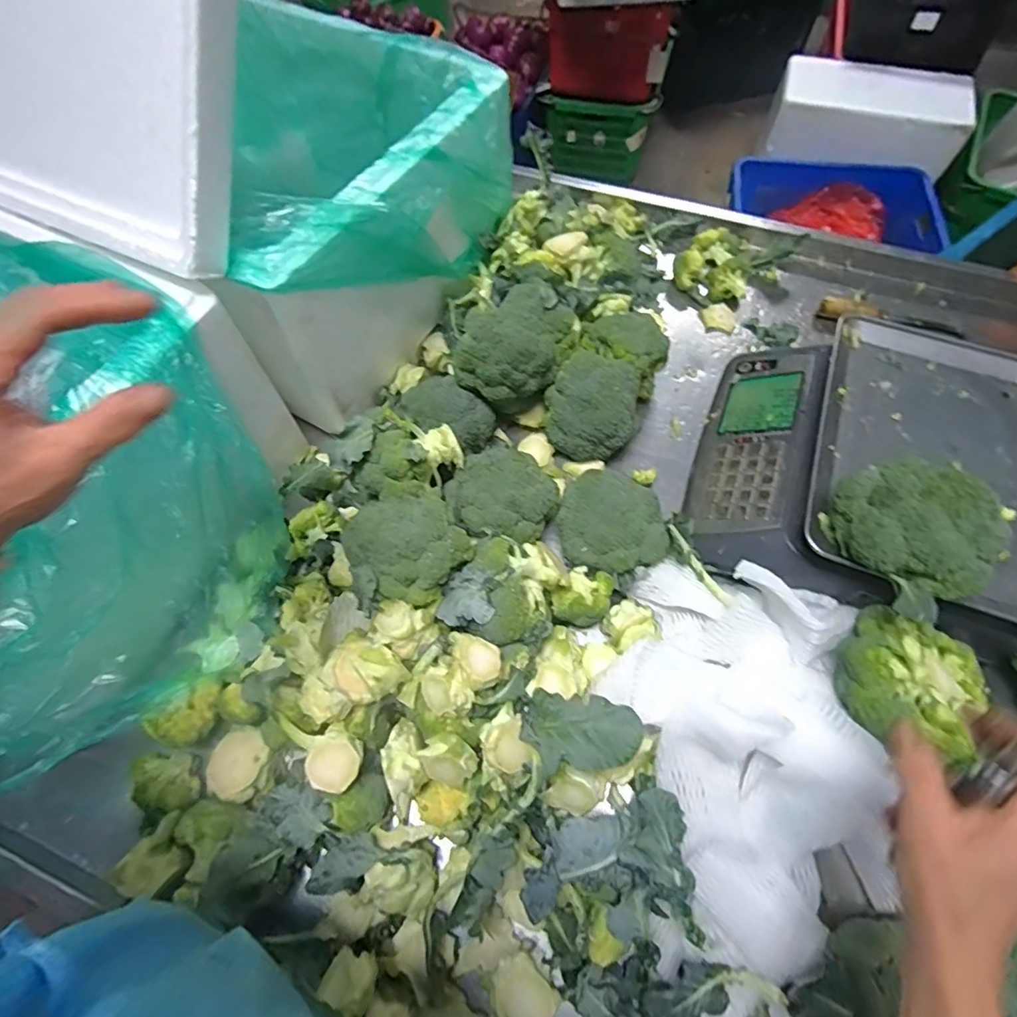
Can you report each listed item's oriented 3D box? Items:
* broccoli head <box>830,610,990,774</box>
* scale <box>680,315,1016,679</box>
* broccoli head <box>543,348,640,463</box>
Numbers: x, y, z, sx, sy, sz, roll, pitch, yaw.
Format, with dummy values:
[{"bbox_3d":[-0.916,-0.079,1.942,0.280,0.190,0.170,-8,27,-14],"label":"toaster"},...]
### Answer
[{"bbox_3d":[0.368,0.158,0.476,0.111,0.053,0.119,24,67,12],"label":"broccoli head"},{"bbox_3d":[0.403,-0.055,0.600,0.340,0.098,0.349,18,66,10],"label":"scale"},{"bbox_3d":[0.104,-0.125,0.658,0.115,0.108,0.118,22,67,12],"label":"broccoli head"}]

